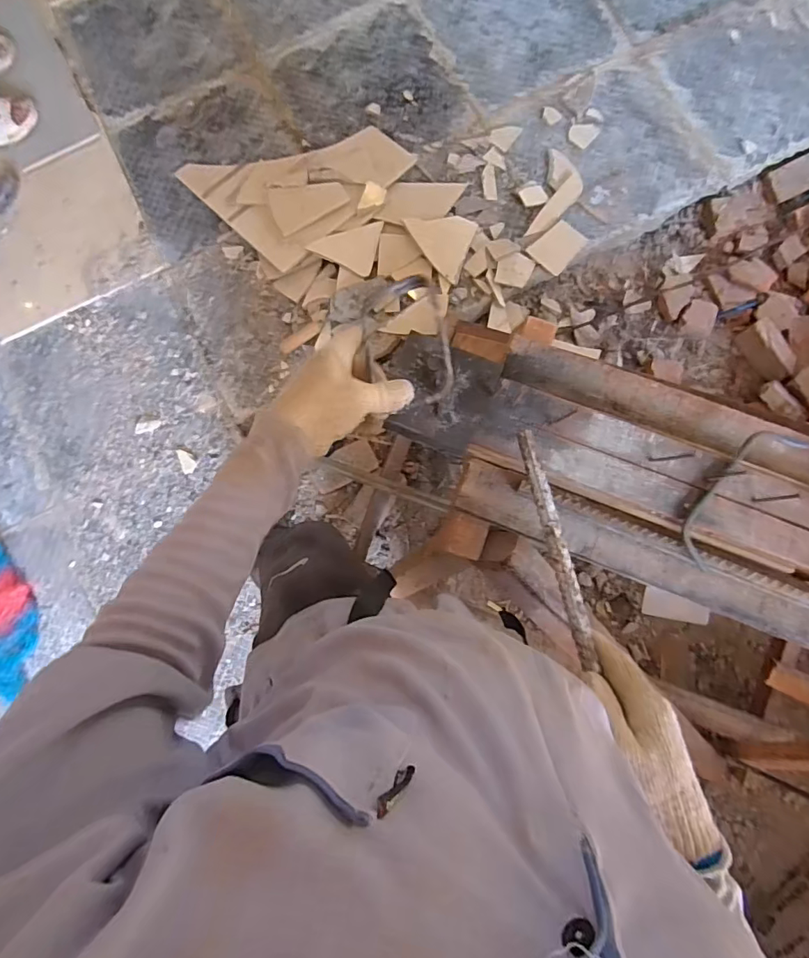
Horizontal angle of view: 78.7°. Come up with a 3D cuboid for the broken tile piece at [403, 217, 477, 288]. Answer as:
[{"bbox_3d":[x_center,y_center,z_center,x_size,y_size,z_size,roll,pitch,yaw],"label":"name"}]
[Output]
[{"bbox_3d":[0.089,-0.648,1.347,0.182,0.014,0.154,20,103,-4],"label":"broken tile piece"}]

